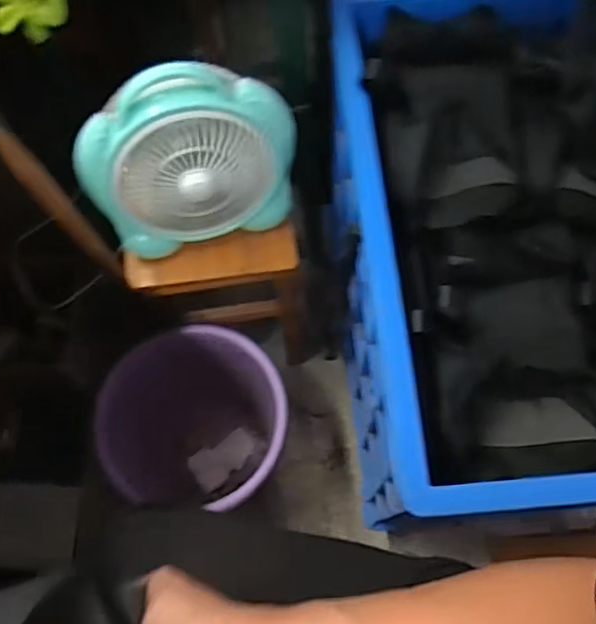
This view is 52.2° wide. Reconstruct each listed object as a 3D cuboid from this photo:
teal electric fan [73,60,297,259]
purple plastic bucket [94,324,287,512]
[{"bbox_3d":[-0.124,-0.169,0.720,0.240,0.229,0.097,-23,69,-8],"label":"teal electric fan"},{"bbox_3d":[-0.150,0.192,1.018,0.271,0.306,0.258,0,68,1],"label":"purple plastic bucket"}]

